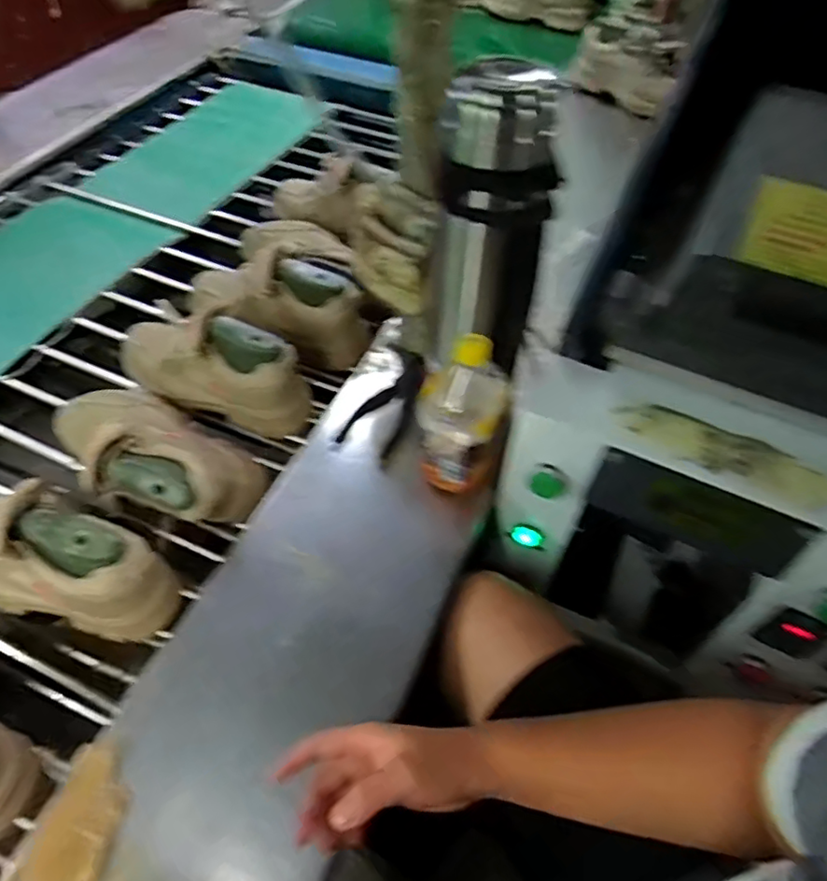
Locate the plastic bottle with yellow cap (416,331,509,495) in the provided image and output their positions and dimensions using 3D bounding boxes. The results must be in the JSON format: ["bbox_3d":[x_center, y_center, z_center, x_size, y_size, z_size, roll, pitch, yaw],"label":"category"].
[{"bbox_3d":[0.055,-0.029,0.667,0.096,0.175,0.086,10,55,4],"label":"plastic bottle with yellow cap"}]

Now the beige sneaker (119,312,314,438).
[{"bbox_3d":[-0.271,-0.109,0.810,0.290,0.123,0.096,20,56,11],"label":"beige sneaker"}]

